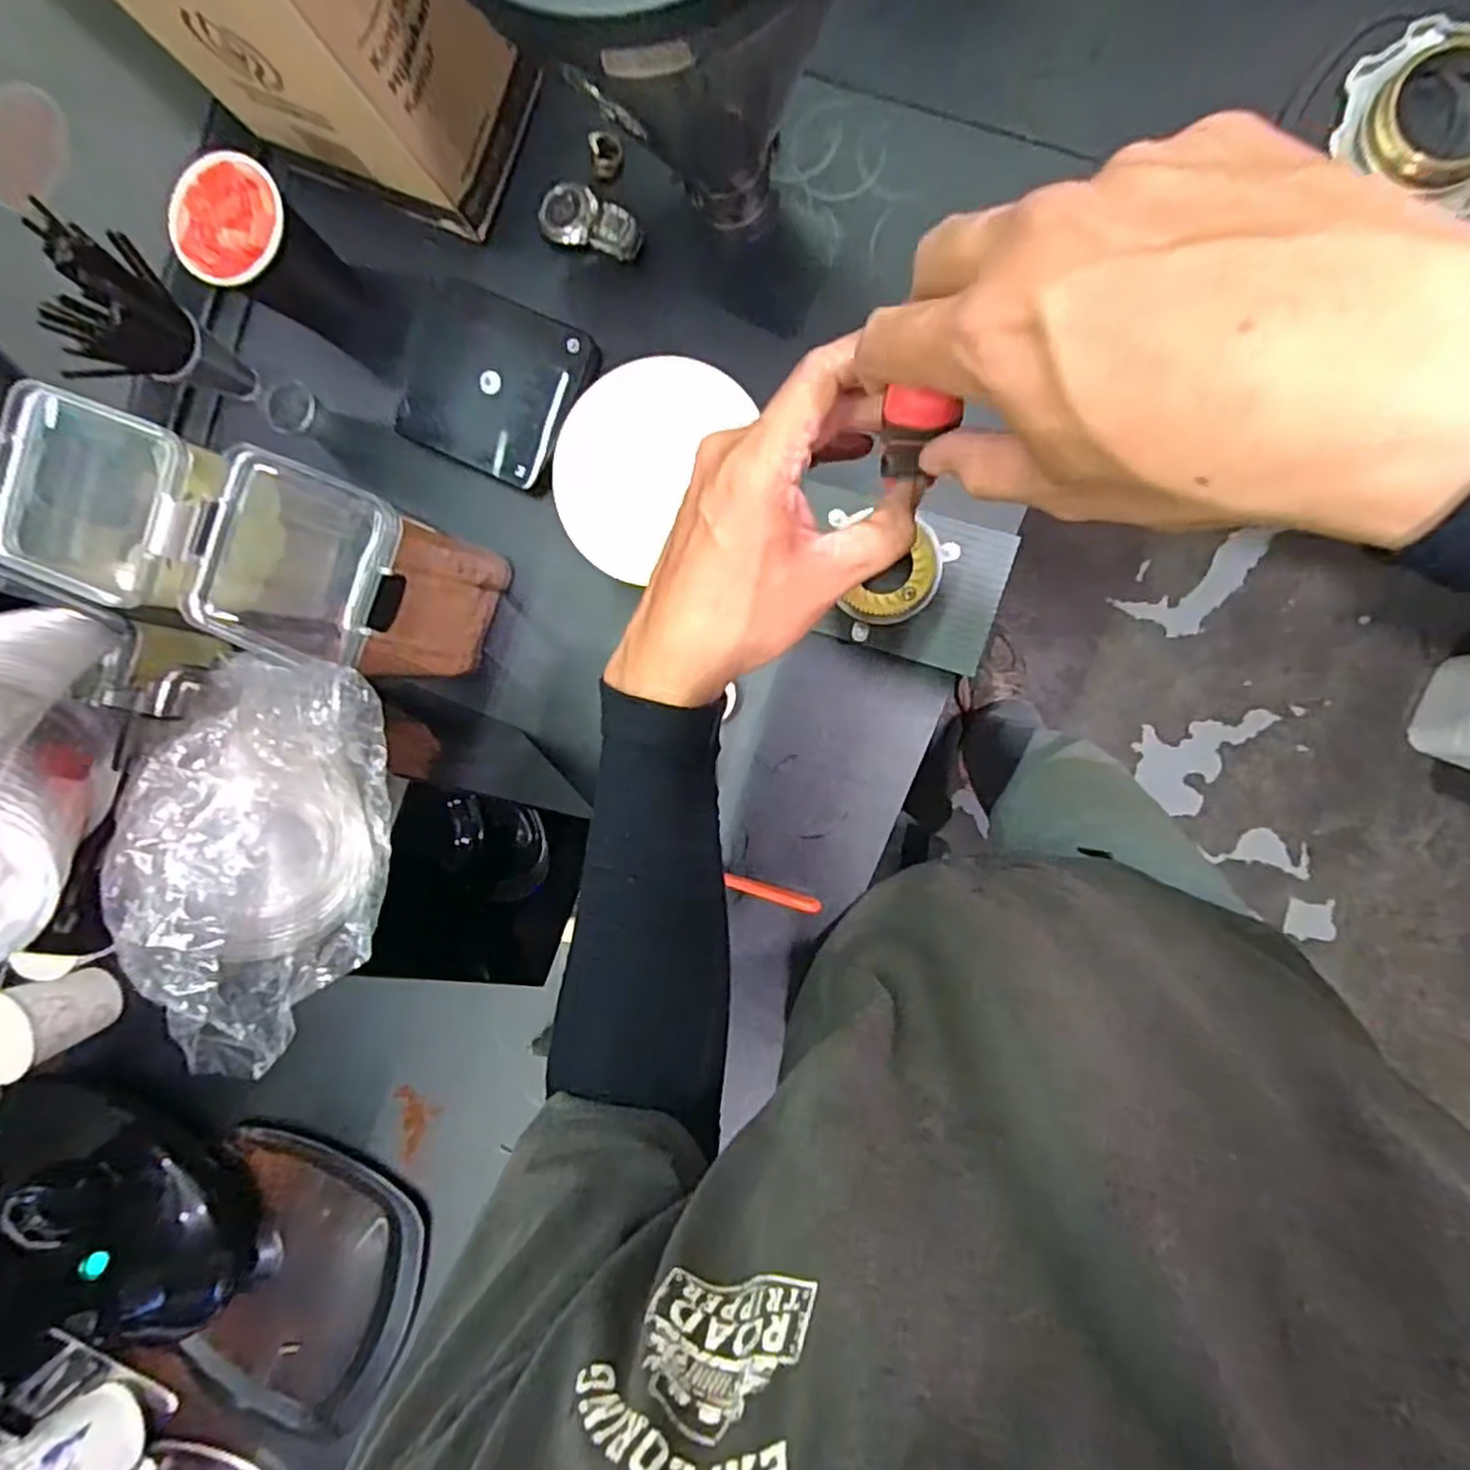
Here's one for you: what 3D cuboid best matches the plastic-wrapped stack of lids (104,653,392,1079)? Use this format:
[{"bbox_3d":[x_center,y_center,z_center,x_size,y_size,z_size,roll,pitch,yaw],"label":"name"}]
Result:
[{"bbox_3d":[-0.200,0.055,0.319,0.071,0.080,0.166,13,94,7],"label":"plastic-wrapped stack of lids"}]

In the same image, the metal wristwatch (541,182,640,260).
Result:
[{"bbox_3d":[-0.103,-0.364,0.518,0.076,0.020,0.034,24,95,6],"label":"metal wristwatch"}]

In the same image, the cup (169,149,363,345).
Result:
[{"bbox_3d":[-0.323,-0.336,0.519,0.078,0.097,0.073,0,92,8],"label":"cup"}]

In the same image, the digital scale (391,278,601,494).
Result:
[{"bbox_3d":[-0.183,-0.258,0.541,0.139,0.019,0.117,26,96,6],"label":"digital scale"}]

